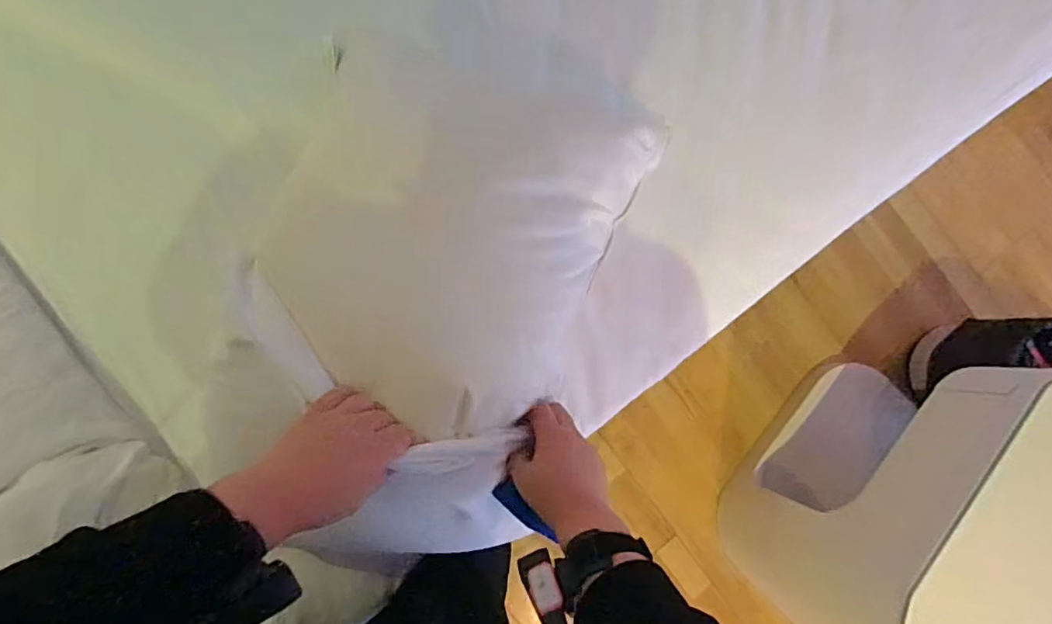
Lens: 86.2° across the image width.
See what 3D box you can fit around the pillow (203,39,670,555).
[{"bbox_3d":[-0.102,-0.038,0.625,0.370,0.140,0.539,21,72,-6],"label":"pillow"}]

